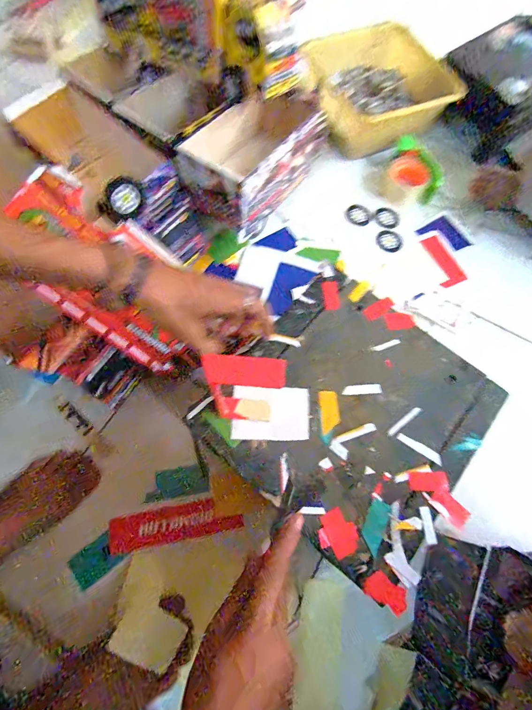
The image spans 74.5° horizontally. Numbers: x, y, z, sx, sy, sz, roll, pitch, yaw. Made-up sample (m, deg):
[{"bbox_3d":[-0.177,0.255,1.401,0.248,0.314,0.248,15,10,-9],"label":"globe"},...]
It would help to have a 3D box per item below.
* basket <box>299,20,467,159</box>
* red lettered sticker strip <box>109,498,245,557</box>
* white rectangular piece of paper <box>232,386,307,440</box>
[{"bbox_3d":[0.239,-0.595,0.792,0.283,0.112,0.271,-16,71,-7],"label":"basket"},{"bbox_3d":[-0.137,0.260,0.539,0.194,0.005,0.054,-8,64,-8],"label":"red lettered sticker strip"},{"bbox_3d":[0.006,0.065,0.390,0.085,0.006,0.059,0,69,-2],"label":"white rectangular piece of paper"}]

